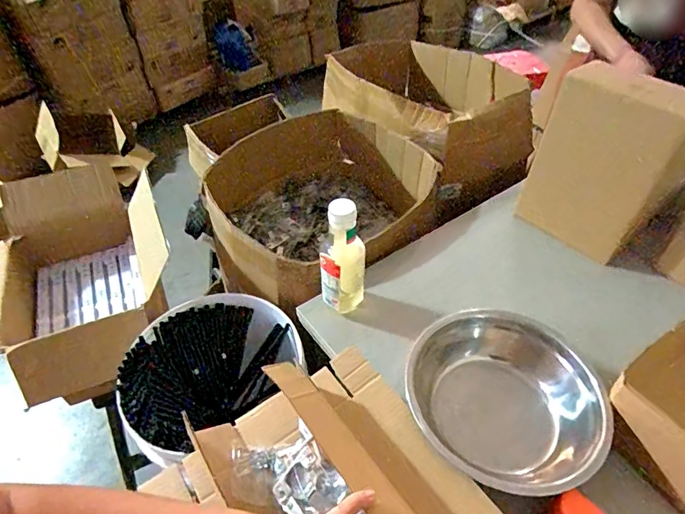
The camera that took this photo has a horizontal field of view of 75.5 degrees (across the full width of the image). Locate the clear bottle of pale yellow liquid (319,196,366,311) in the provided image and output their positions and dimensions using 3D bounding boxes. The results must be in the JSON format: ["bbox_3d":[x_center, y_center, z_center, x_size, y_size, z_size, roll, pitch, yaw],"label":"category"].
[{"bbox_3d":[-0.001,0.009,0.695,0.057,0.210,0.059,33,54,29],"label":"clear bottle of pale yellow liquid"}]

